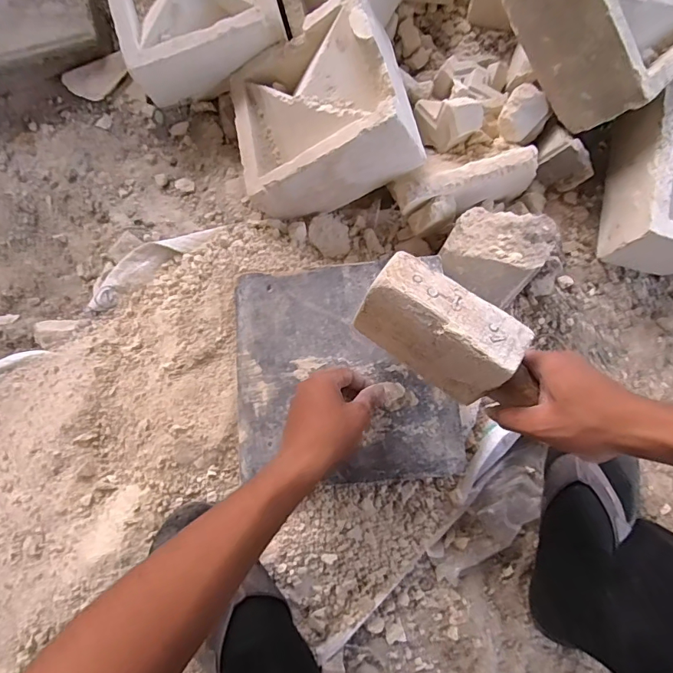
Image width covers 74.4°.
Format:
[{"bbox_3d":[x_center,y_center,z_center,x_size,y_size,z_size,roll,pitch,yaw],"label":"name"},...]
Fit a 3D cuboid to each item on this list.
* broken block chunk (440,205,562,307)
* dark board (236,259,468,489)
[{"bbox_3d":[0.188,-0.100,0.531,0.111,0.061,0.104,0,77,2],"label":"broken block chunk"},{"bbox_3d":[0.009,0.035,0.500,0.240,0.006,0.241,-4,77,0],"label":"dark board"}]

